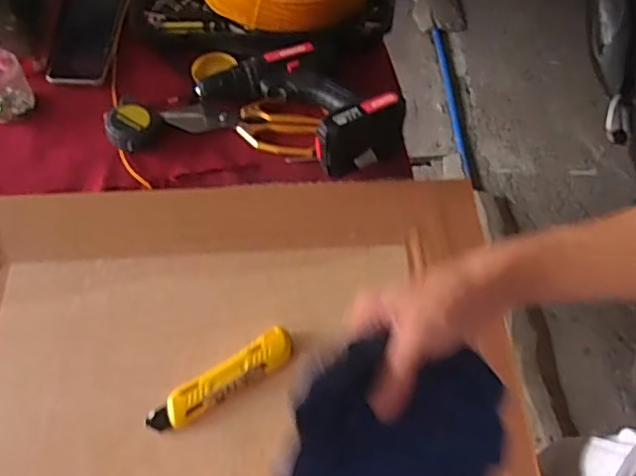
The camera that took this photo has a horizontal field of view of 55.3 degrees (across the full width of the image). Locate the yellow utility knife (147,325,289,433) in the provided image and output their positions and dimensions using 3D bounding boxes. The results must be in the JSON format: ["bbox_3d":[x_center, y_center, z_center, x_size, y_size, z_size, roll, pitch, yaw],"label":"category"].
[{"bbox_3d":[-0.088,0.133,0.560,0.145,0.015,0.033,-30,63,-17],"label":"yellow utility knife"}]

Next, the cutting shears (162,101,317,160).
[{"bbox_3d":[-0.094,-0.145,0.771,0.201,0.022,0.063,18,60,11],"label":"cutting shears"}]

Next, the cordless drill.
[{"bbox_3d":[-0.014,-0.176,0.735,0.244,0.071,0.134,34,64,23],"label":"cordless drill"}]

